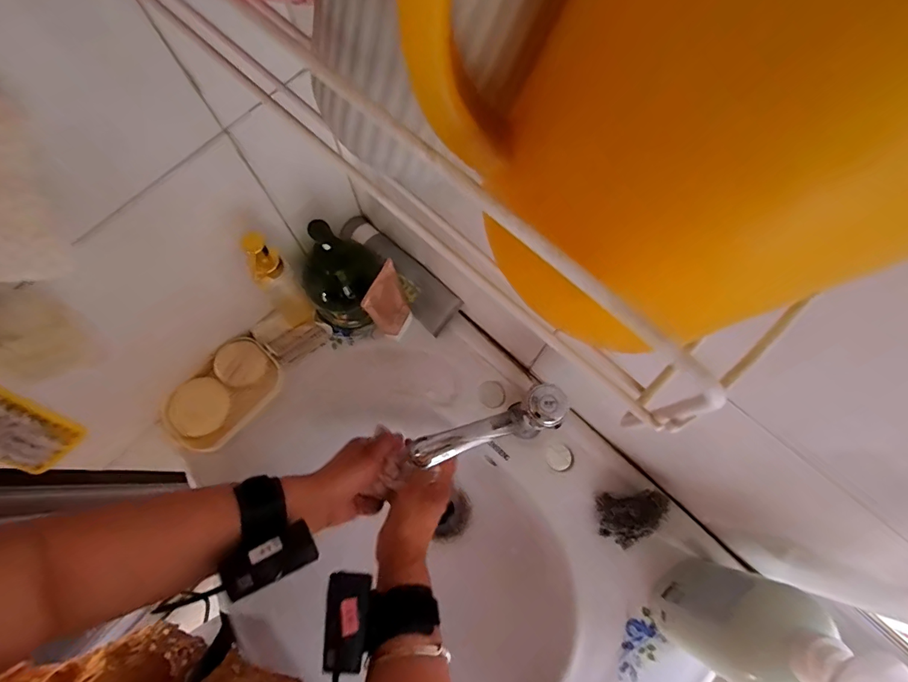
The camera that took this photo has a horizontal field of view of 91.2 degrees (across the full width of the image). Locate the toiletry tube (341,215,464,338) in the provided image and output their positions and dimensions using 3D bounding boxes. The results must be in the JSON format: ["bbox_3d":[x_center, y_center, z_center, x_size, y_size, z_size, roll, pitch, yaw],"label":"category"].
[{"bbox_3d":[-0.062,-0.083,0.551,0.167,0.038,0.060,41,119,7],"label":"toiletry tube"}]

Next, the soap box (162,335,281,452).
[{"bbox_3d":[-0.262,0.061,0.509,0.080,0.025,0.130,42,77,11],"label":"soap box"}]

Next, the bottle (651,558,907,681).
[{"bbox_3d":[0.247,0.243,0.374,0.057,0.219,0.085,41,77,11],"label":"bottle"}]

